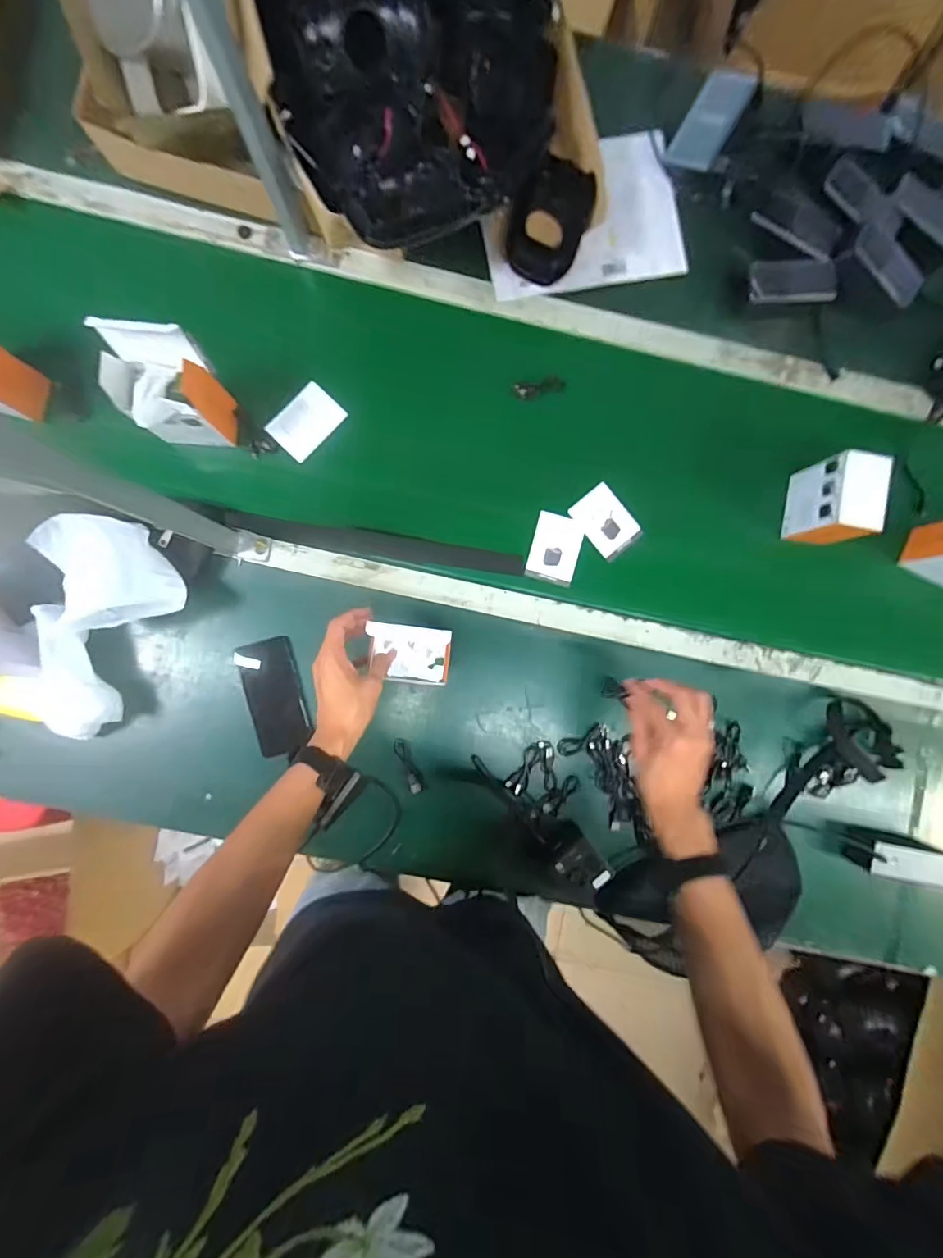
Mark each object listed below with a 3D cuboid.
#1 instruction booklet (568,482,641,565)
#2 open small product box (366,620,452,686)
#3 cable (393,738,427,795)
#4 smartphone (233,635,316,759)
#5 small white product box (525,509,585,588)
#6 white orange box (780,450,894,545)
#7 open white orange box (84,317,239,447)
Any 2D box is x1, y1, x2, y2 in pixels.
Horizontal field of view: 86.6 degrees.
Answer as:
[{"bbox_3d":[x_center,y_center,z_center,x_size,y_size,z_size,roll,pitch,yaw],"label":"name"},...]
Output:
[{"bbox_3d":[0.205,-0.162,0.760,0.071,0.012,0.100,-41,88,-2],"label":"instruction booklet"},{"bbox_3d":[-0.074,0.031,0.607,0.096,0.039,0.070,8,88,0],"label":"open small product box"},{"bbox_3d":[-0.090,0.197,0.720,0.020,0.011,0.084,-25,88,-1],"label":"cable"},{"bbox_3d":[-0.281,0.096,0.712,0.077,0.014,0.162,-17,88,-1],"label":"smartphone"},{"bbox_3d":[0.127,-0.120,0.750,0.072,0.008,0.102,15,88,1],"label":"small white product box"},{"bbox_3d":[0.517,-0.179,0.719,0.061,0.127,0.114,9,88,0],"label":"white orange box"},{"bbox_3d":[-0.383,-0.296,0.637,0.099,0.160,0.099,15,88,1],"label":"open white orange box"}]

